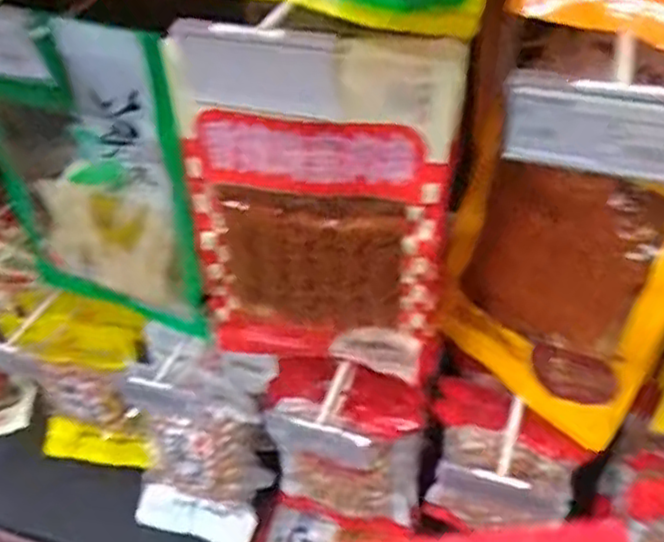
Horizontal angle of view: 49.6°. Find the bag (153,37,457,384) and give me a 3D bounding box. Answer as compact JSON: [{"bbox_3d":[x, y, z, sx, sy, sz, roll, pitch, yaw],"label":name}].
[{"bbox_3d":[-0.010,-0.026,0.472,0.164,0.260,0.026,3,43,6],"label":"bag"}]

